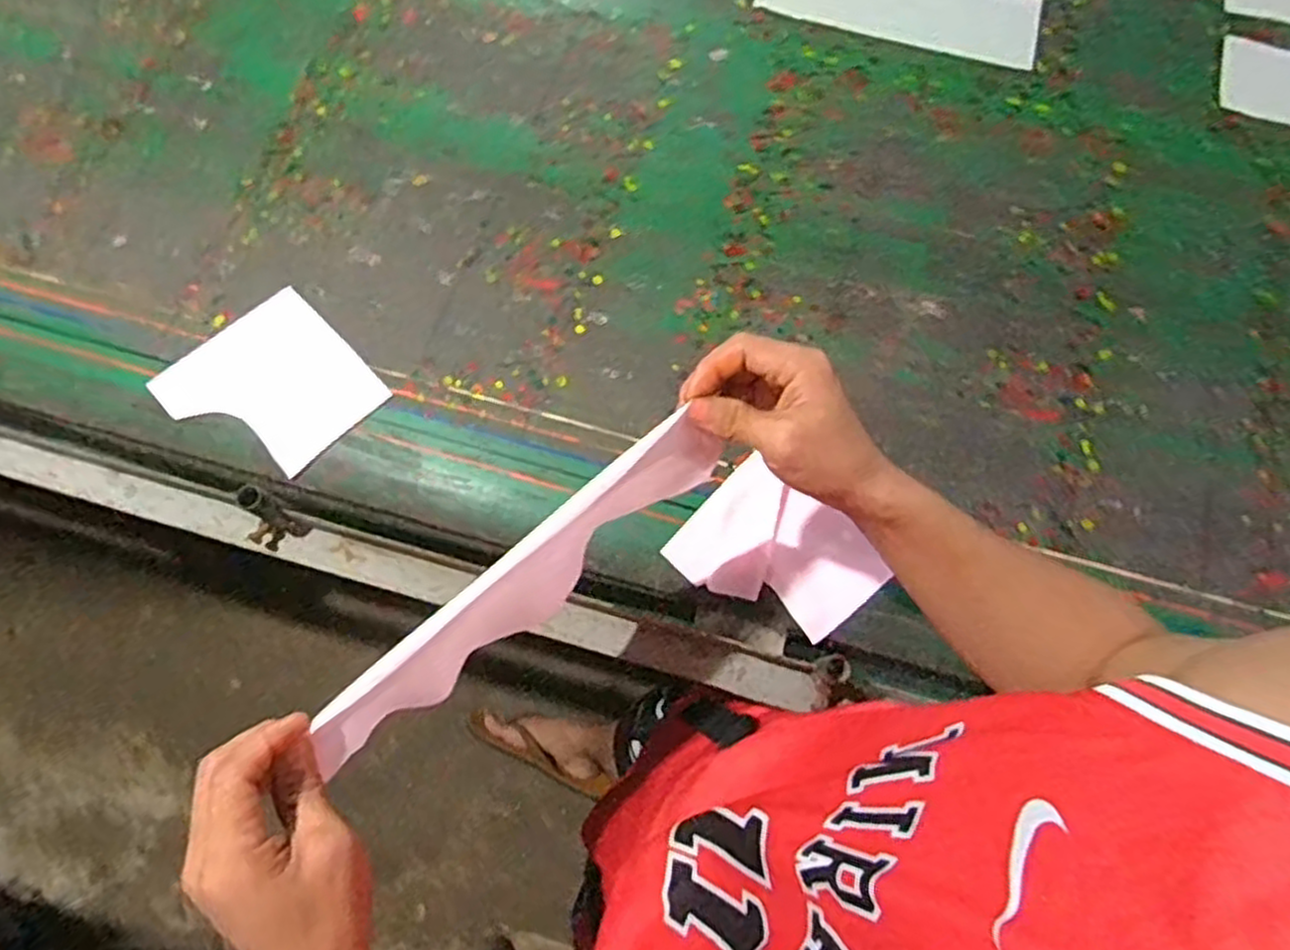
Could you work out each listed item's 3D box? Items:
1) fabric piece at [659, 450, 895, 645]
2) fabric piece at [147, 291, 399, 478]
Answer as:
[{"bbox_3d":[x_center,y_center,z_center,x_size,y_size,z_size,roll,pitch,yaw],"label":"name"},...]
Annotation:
[{"bbox_3d":[0.109,0.069,0.613,0.148,0.020,0.118,43,87,9],"label":"fabric piece"},{"bbox_3d":[-0.327,-0.077,0.650,0.146,0.005,0.153,-43,76,-14],"label":"fabric piece"}]

